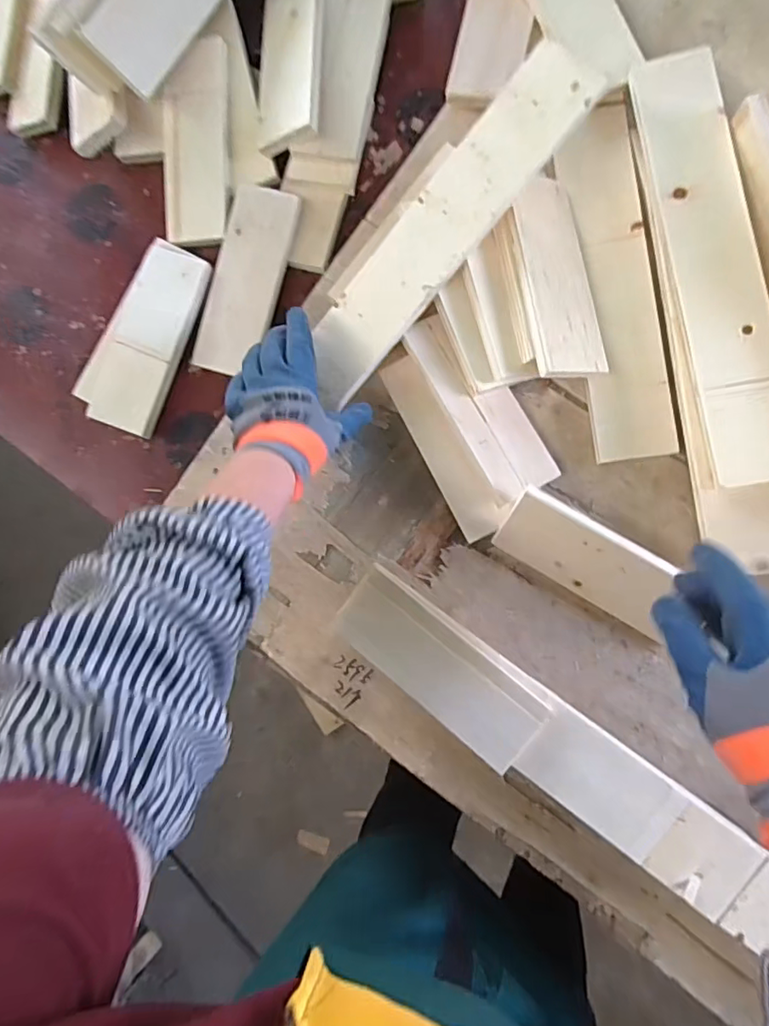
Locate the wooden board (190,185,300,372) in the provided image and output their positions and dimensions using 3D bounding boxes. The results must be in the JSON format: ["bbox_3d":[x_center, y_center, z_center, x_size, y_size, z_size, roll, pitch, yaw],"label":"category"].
[{"bbox_3d":[-0.148,-0.247,0.594,0.070,0.016,0.194,17,88,11],"label":"wooden board"}]

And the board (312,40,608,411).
[{"bbox_3d":[0.045,-0.258,0.510,0.079,0.014,0.343,43,103,6],"label":"board"}]

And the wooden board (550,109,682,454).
[{"bbox_3d":[0.222,-0.222,0.537,0.073,0.017,0.337,-7,83,10],"label":"wooden board"}]

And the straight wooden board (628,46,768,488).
[{"bbox_3d":[0.298,-0.227,0.498,0.072,0.008,0.402,-10,84,11],"label":"straight wooden board"}]

